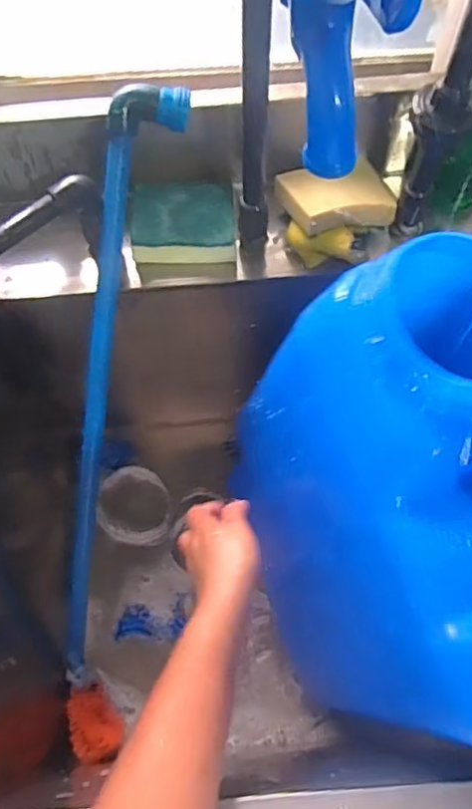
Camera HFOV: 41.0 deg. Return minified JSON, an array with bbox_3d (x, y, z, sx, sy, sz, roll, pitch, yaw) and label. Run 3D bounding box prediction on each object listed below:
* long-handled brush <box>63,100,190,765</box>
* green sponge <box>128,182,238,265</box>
[{"bbox_3d":[-0.126,0.066,0.626,0.086,0.056,0.700,10,109,6],"label":"long-handled brush"},{"bbox_3d":[-0.050,-0.175,0.601,0.095,0.027,0.079,-4,66,0],"label":"green sponge"}]

